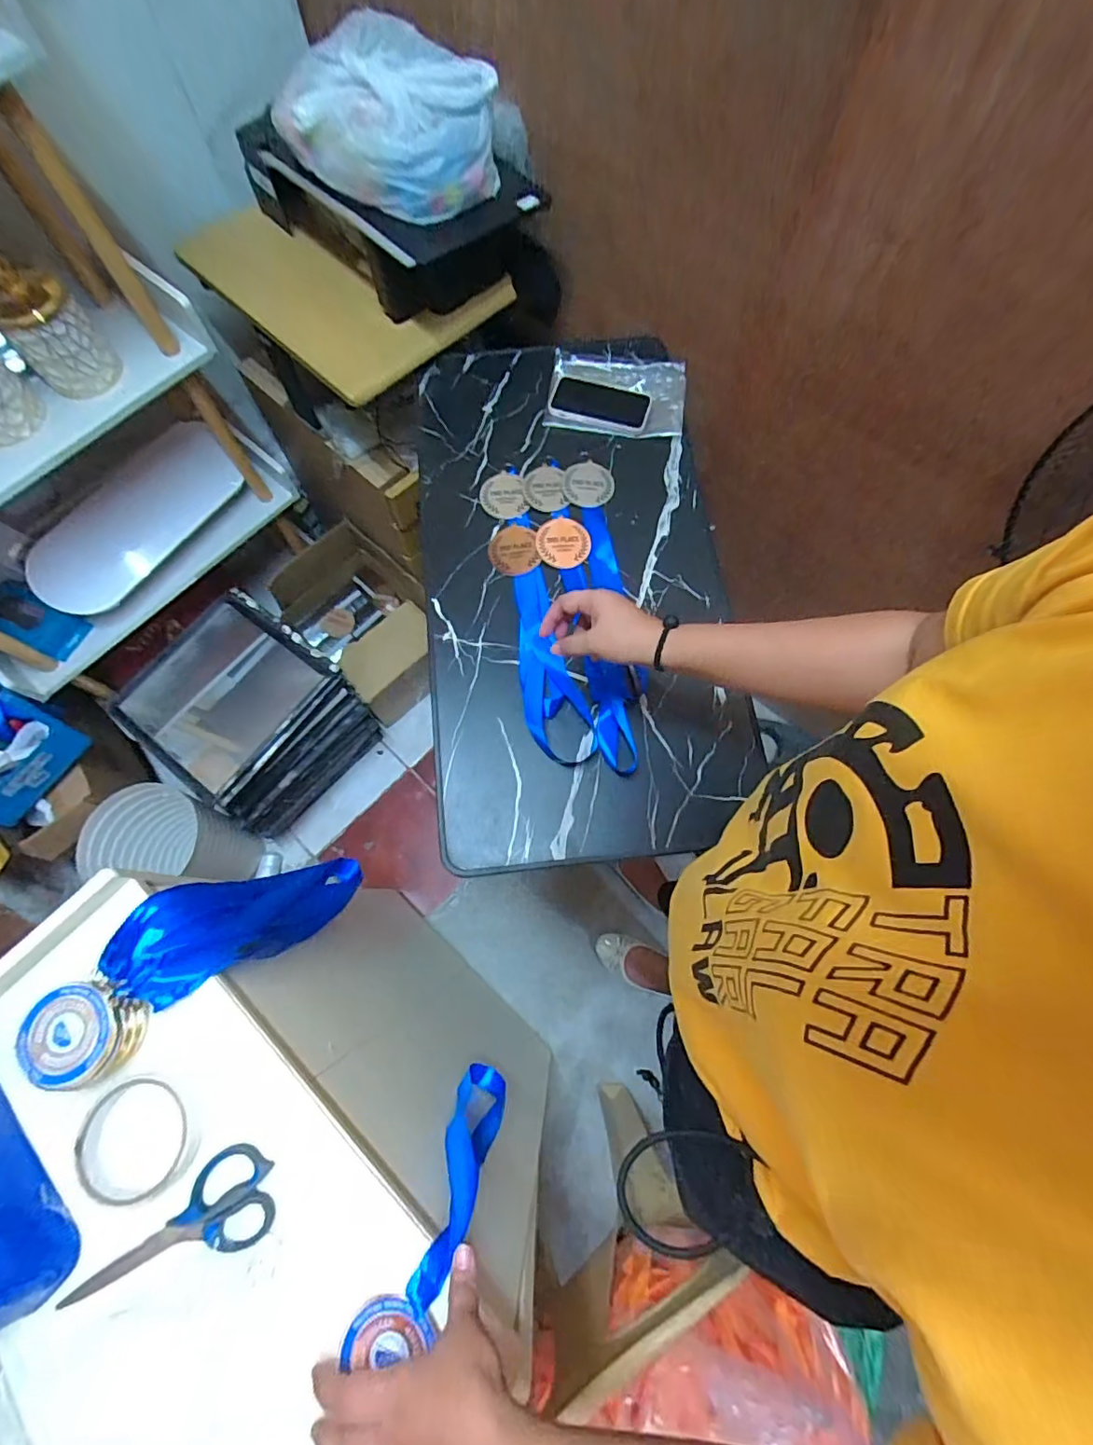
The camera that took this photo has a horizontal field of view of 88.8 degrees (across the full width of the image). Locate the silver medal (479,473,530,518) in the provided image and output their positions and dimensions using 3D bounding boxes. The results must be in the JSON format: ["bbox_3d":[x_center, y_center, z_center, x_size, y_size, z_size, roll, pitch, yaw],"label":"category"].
[{"bbox_3d":[-0.062,-0.323,0.791,0.063,0.004,0.079,-11,72,-4],"label":"silver medal"}]

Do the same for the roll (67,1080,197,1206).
[{"bbox_3d":[-0.329,0.330,0.435,0.088,0.019,0.086,0,71,0],"label":"roll"}]

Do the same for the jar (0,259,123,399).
[{"bbox_3d":[-0.710,-0.561,0.800,0.123,0.116,0.107,43,77,13],"label":"jar"}]

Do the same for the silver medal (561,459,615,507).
[{"bbox_3d":[0.060,-0.345,0.800,0.073,0.007,0.080,2,71,1],"label":"silver medal"}]

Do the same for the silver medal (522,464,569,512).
[{"bbox_3d":[-0.003,-0.336,0.795,0.059,0.004,0.074,-6,72,-2],"label":"silver medal"}]

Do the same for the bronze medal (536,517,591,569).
[{"bbox_3d":[0.024,-0.249,0.767,0.073,0.007,0.075,5,75,-5],"label":"bronze medal"}]

